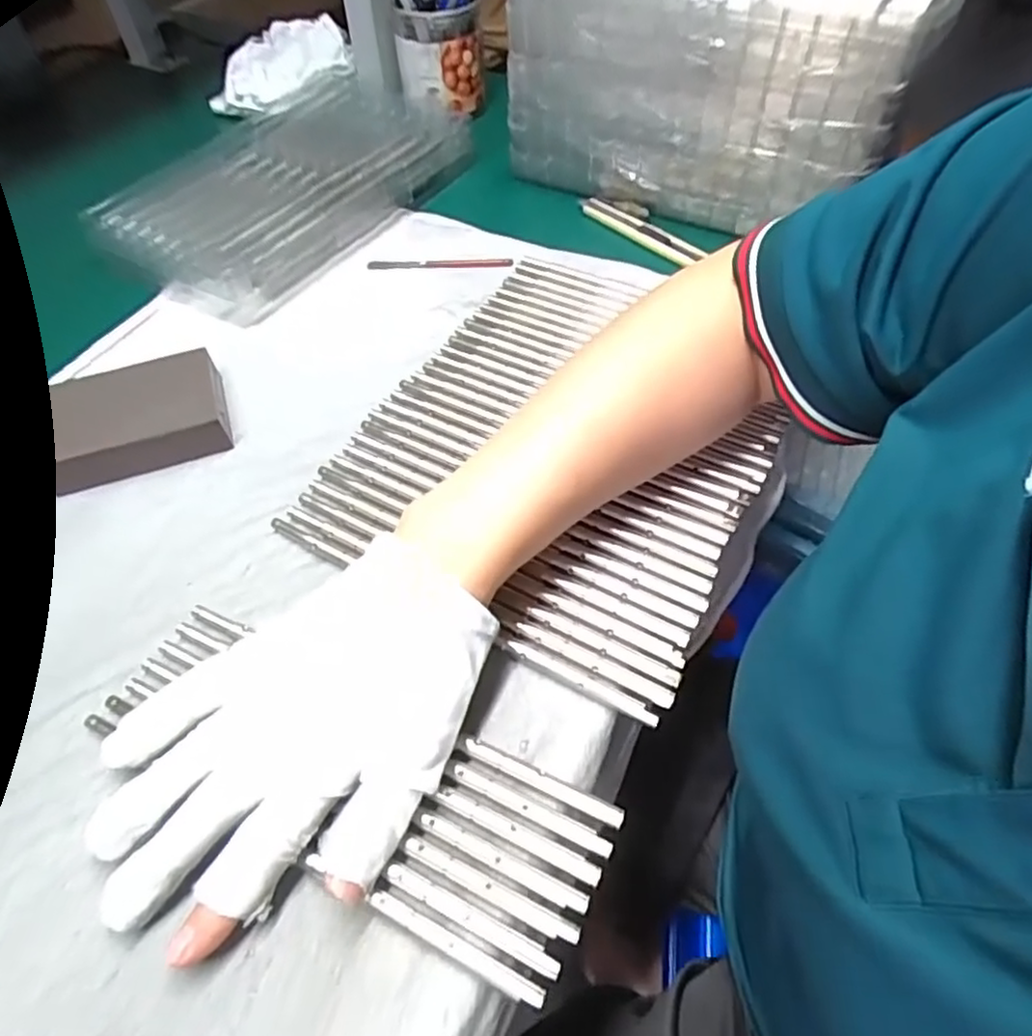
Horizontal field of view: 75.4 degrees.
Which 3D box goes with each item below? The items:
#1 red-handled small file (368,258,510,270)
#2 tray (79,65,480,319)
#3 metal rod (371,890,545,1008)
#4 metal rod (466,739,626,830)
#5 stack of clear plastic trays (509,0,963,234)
[{"bbox_3d":[-0.057,-0.190,0.500,0.106,0.006,0.010,-3,52,1],"label":"red-handled small file"},{"bbox_3d":[-0.183,-0.269,0.542,0.181,0.039,0.282,25,57,21],"label":"tray"},{"bbox_3d":[-0.021,0.147,0.229,0.066,0.004,0.006,21,56,18],"label":"metal rod"},{"bbox_3d":[0.011,0.102,0.263,0.067,0.004,0.008,21,56,18],"label":"metal rod"},{"bbox_3d":[0.152,-0.345,0.516,0.282,0.147,0.178,19,55,17],"label":"stack of clear plastic trays"}]

